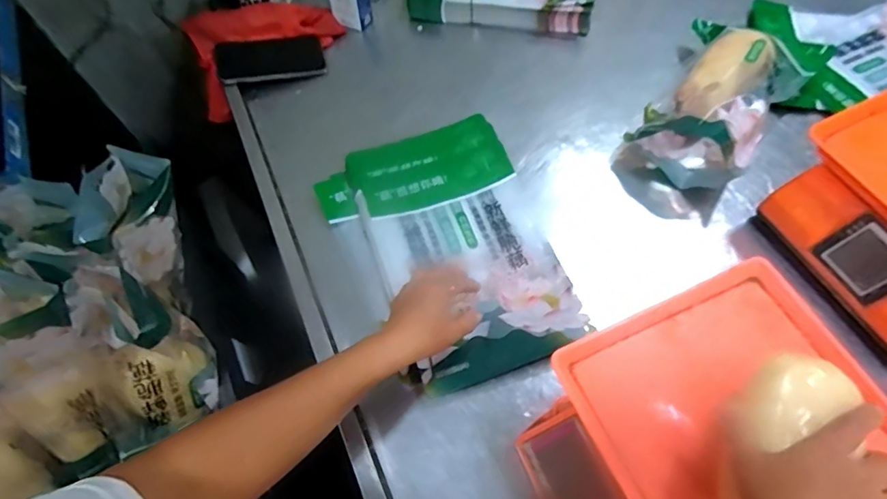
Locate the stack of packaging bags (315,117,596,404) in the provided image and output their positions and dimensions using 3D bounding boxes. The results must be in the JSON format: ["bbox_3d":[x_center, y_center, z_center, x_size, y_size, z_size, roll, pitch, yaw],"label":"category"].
[{"bbox_3d":[-0.001,-0.006,0.609,0.239,0.025,0.333,-18,63,-7],"label":"stack of packaging bags"}]

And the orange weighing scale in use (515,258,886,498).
[{"bbox_3d":[0.244,0.208,0.444,0.288,0.119,0.298,-23,63,-9],"label":"orange weighing scale in use"}]

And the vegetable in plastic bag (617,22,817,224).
[{"bbox_3d":[0.357,-0.190,0.669,0.162,0.093,0.290,35,69,19],"label":"vegetable in plastic bag"}]

